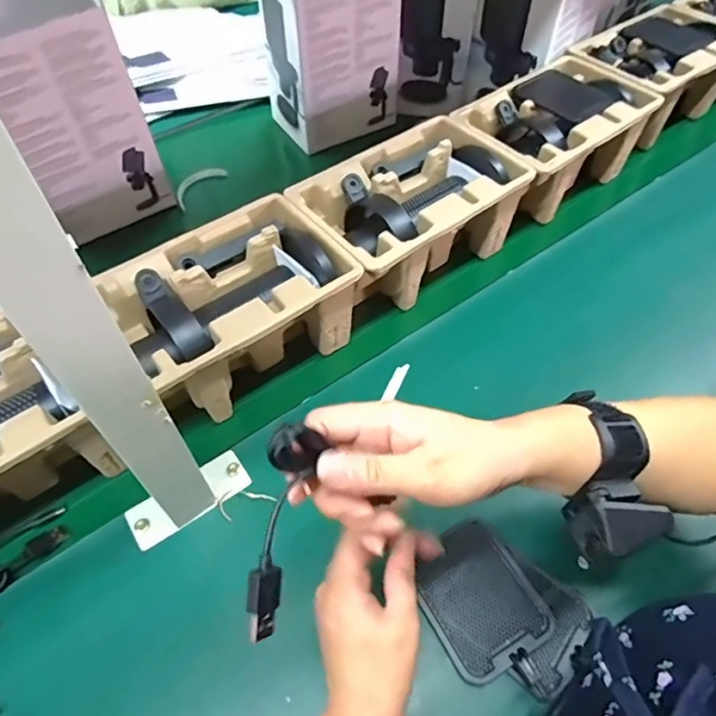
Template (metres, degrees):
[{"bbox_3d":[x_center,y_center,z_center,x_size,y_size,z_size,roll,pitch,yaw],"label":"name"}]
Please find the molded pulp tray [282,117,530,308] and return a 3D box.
[{"bbox_3d":[0.057,-0.152,0.592,0.223,0.101,0.144,-31,60,-19],"label":"molded pulp tray"}]

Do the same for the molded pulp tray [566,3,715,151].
[{"bbox_3d":[0.415,-0.395,0.764,0.232,0.099,0.146,-35,61,-21],"label":"molded pulp tray"}]

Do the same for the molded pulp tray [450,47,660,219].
[{"bbox_3d":[0.236,-0.270,0.677,0.232,0.097,0.149,-35,61,-21],"label":"molded pulp tray"}]

